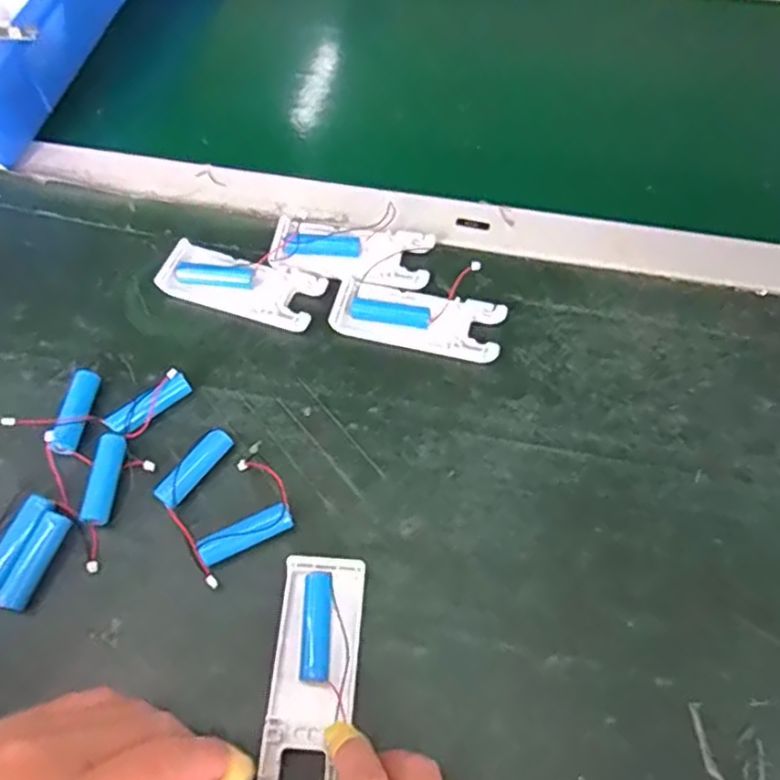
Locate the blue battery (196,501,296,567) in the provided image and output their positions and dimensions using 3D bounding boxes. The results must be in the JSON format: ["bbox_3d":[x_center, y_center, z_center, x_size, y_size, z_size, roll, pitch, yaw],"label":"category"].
[{"bbox_3d":[-0.074,0.075,0.347,0.050,0.014,0.014,-24,63,-13],"label":"blue battery"}]

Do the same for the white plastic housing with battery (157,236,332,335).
[{"bbox_3d":[-0.096,-0.069,0.428,0.102,0.010,0.042,16,62,10],"label":"white plastic housing with battery"}]

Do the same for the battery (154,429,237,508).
[{"bbox_3d":[-0.108,0.043,0.367,0.012,0.011,0.049,33,66,17],"label":"battery"}]

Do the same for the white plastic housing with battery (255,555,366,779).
[{"bbox_3d":[-0.038,0.133,0.317,0.041,0.016,0.104,8,63,7],"label":"white plastic housing with battery"}]

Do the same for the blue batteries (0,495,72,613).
[{"bbox_3d":[-0.190,0.084,0.344,0.029,0.011,0.054,16,62,9],"label":"blue batteries"}]

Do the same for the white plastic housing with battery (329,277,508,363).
[{"bbox_3d":[0.018,-0.044,0.418,0.103,0.013,0.041,13,61,7],"label":"white plastic housing with battery"}]

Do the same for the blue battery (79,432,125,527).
[{"bbox_3d":[-0.156,0.048,0.362,0.011,0.011,0.051,3,61,2],"label":"blue battery"}]

